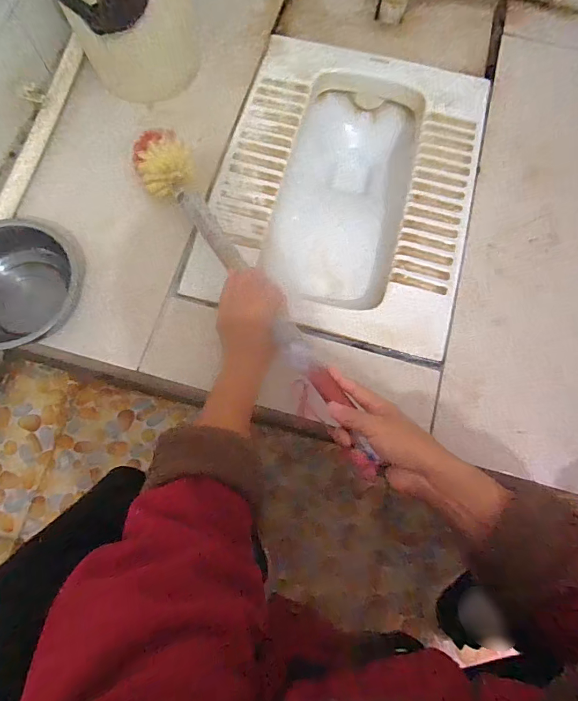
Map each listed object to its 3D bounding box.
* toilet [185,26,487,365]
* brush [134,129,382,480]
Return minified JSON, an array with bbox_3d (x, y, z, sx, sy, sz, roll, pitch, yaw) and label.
[{"bbox_3d":[0.098,-0.263,0.738,0.395,0.173,0.531,15,74,3],"label":"toilet"},{"bbox_3d":[-0.056,-0.090,0.539,0.082,0.098,0.567,-31,67,-9],"label":"brush"}]

